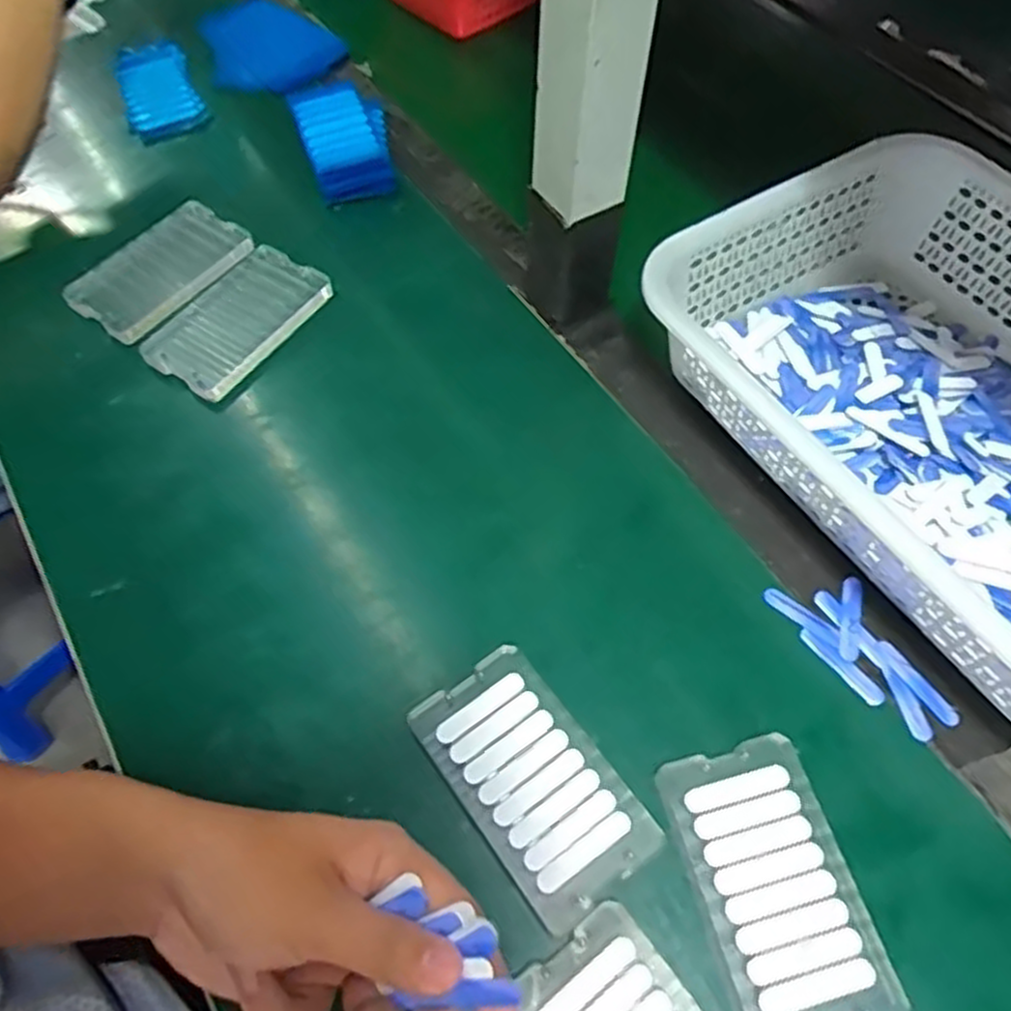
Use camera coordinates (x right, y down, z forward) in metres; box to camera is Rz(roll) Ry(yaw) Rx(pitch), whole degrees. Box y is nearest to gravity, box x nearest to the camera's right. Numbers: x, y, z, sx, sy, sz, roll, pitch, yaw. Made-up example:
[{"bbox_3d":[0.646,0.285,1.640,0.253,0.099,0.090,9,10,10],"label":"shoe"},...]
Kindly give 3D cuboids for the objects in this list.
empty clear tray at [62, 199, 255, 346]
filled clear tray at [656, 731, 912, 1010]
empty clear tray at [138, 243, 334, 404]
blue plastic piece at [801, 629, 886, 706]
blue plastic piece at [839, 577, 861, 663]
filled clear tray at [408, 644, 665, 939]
[{"bbox_3d":[-0.241,-0.168,0.540,0.077,0.008,0.119,32,64,17],"label":"empty clear tray"},{"bbox_3d":[0.123,0.173,0.355,0.067,0.013,0.120,-14,61,-8],"label":"filled clear tray"},{"bbox_3d":[-0.180,-0.128,0.525,0.068,0.010,0.120,29,63,15],"label":"empty clear tray"},{"bbox_3d":[0.178,0.085,0.411,0.011,0.004,0.050,-35,66,-19],"label":"blue plastic piece"},{"bbox_3d":[0.188,0.061,0.423,0.011,0.004,0.051,14,61,8],"label":"blue plastic piece"},{"bbox_3d":[0.013,0.132,0.377,0.068,0.012,0.120,-33,65,-18],"label":"filled clear tray"}]

